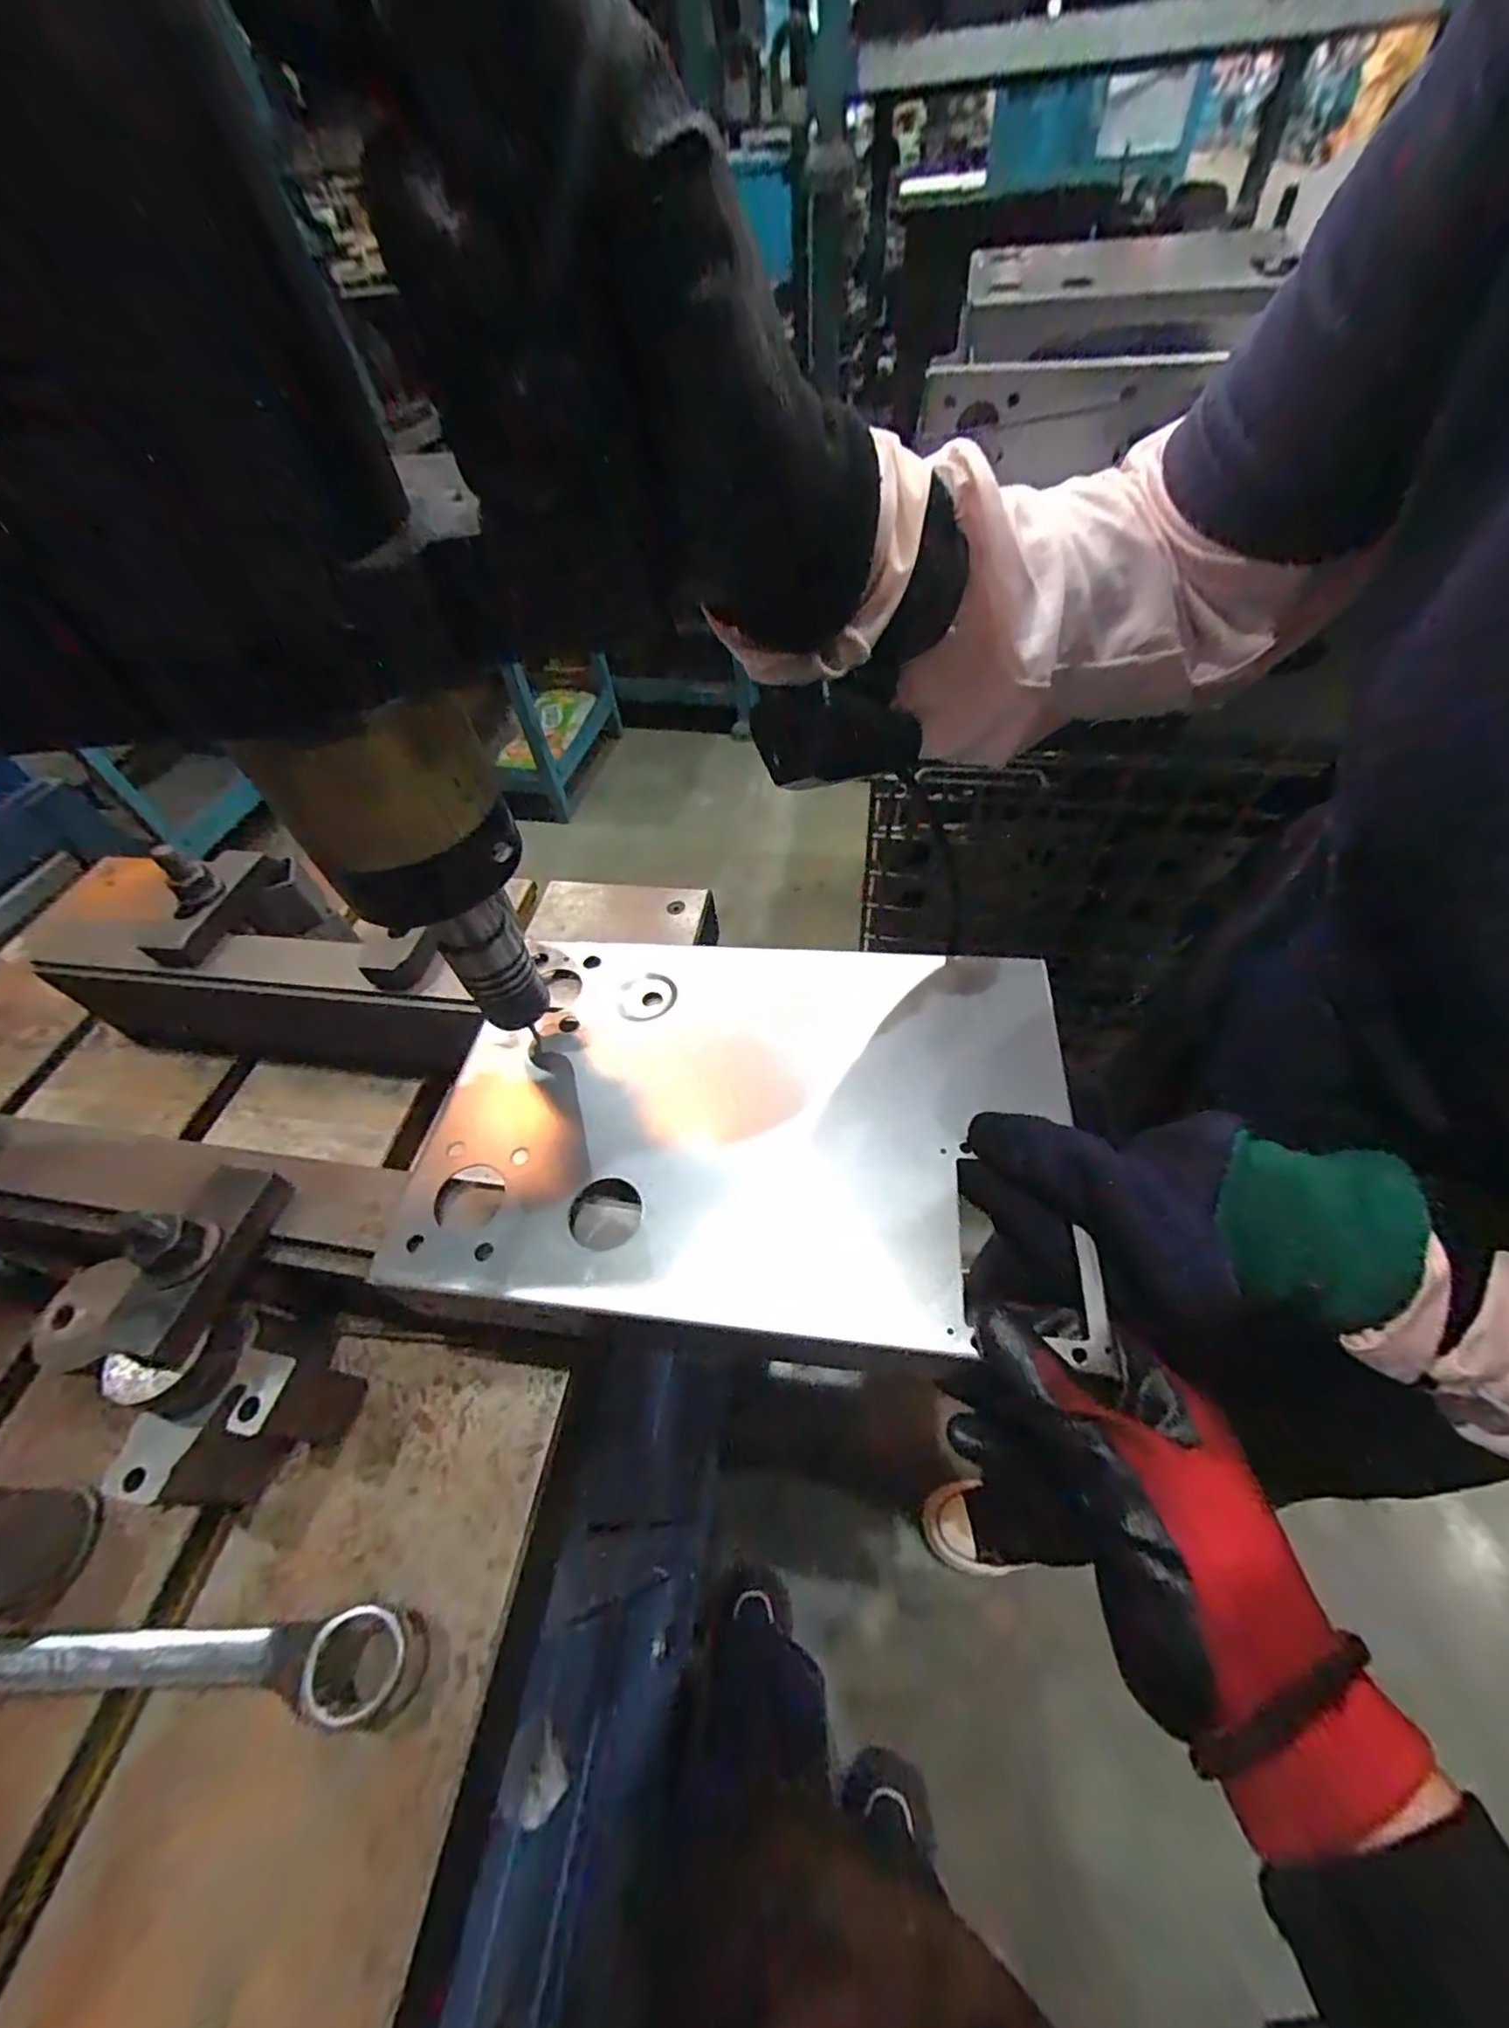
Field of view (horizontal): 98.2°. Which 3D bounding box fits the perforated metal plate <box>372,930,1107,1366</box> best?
[{"bbox_3d":[-0.006,0.044,0.319,0.297,0.010,0.198,2,54,8],"label":"perforated metal plate"}]

